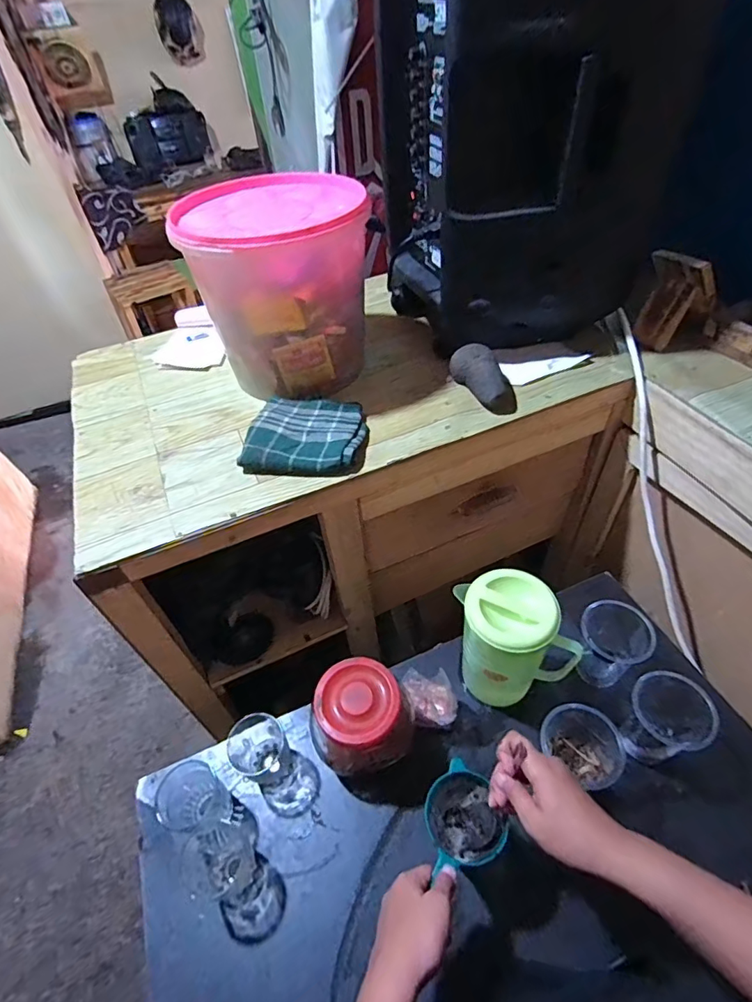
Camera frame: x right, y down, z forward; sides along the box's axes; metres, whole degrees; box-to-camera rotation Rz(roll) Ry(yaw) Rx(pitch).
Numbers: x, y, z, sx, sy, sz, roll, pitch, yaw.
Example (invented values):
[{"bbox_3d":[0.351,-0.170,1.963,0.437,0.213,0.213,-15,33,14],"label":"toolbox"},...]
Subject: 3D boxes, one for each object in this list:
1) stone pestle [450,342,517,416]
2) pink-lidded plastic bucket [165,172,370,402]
[{"bbox_3d":[0.162,-0.181,0.700,0.068,0.056,0.123,-20,49,-11],"label":"stone pestle"},{"bbox_3d":[-0.135,-0.299,0.710,0.223,0.233,0.207,-3,48,4],"label":"pink-lidded plastic bucket"}]

